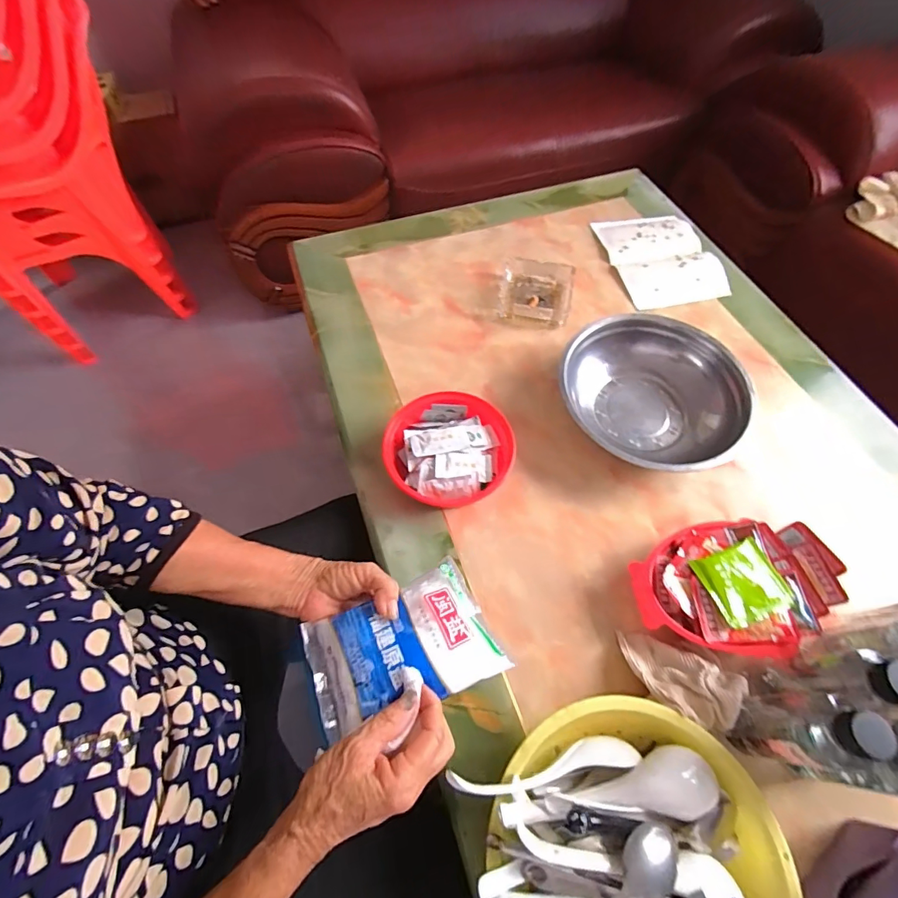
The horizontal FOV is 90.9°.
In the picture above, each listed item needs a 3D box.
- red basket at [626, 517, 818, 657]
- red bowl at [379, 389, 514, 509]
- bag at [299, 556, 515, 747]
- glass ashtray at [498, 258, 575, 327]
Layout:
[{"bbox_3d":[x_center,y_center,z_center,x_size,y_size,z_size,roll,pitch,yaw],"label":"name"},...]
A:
[{"bbox_3d":[0.304,0.162,0.512,0.185,0.061,0.146,-3,60,-2],"label":"red basket"},{"bbox_3d":[-0.001,0.000,0.603,0.166,0.057,0.155,0,59,0],"label":"red bowl"},{"bbox_3d":[-0.041,0.172,0.387,0.157,0.034,0.102,-20,62,-12],"label":"bag"},{"bbox_3d":[0.152,-0.274,0.778,0.120,0.033,0.131,11,60,6],"label":"glass ashtray"}]

